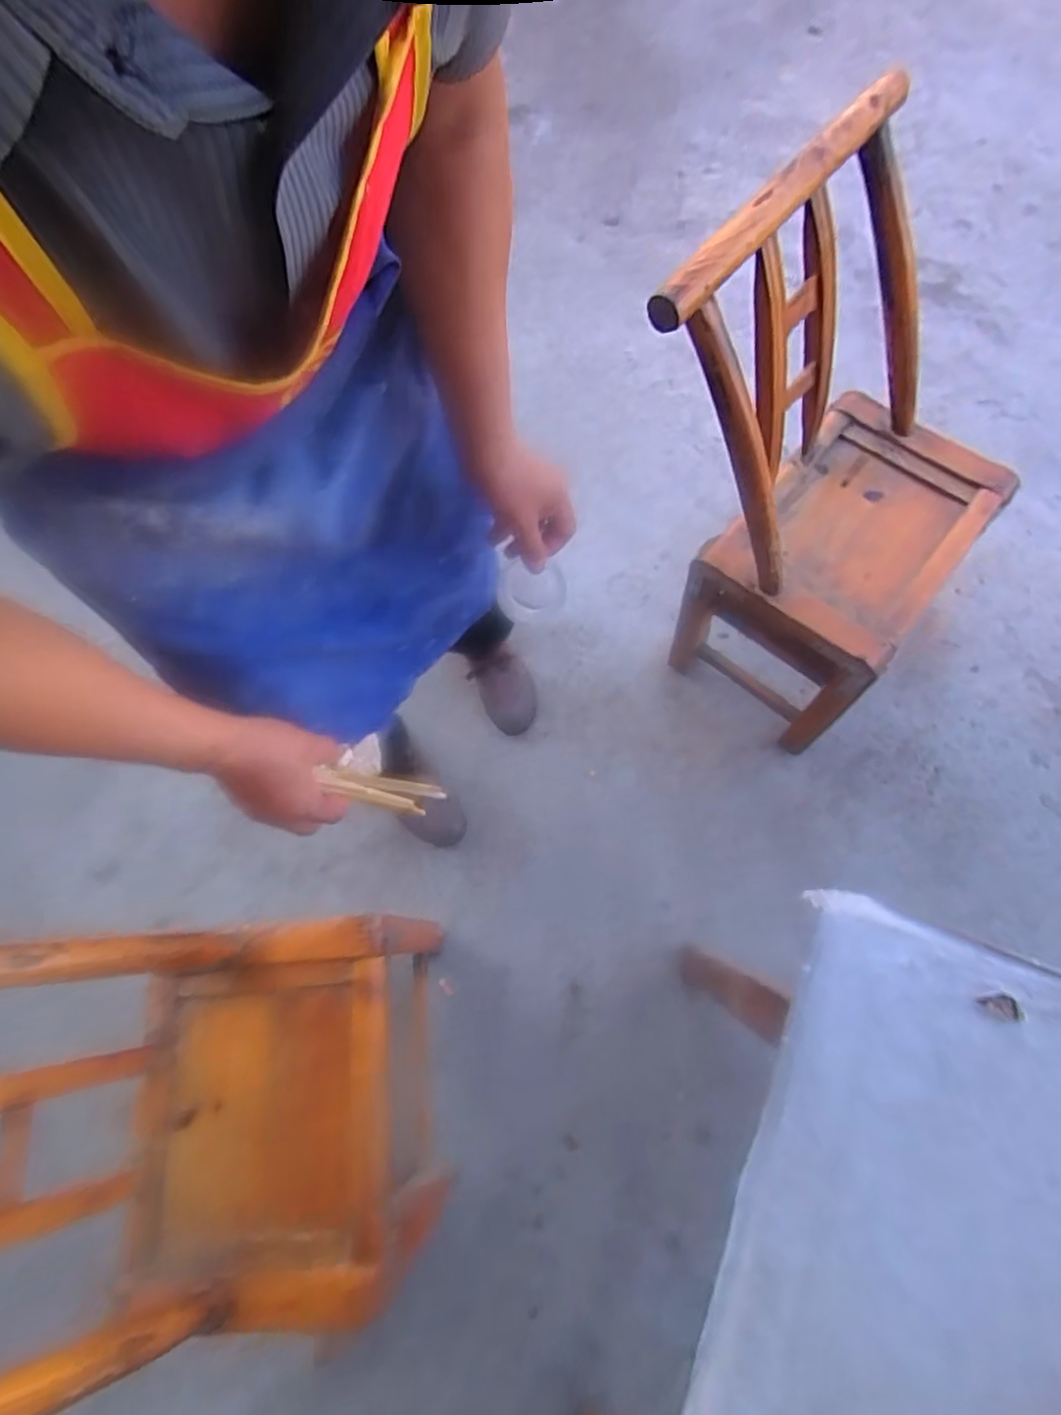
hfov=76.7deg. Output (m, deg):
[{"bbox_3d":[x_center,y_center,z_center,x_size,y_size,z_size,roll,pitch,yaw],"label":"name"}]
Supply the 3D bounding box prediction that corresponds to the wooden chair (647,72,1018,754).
[{"bbox_3d":[0.410,-0.284,0.967,0.386,0.761,0.403,36,79,14],"label":"wooden chair"}]

